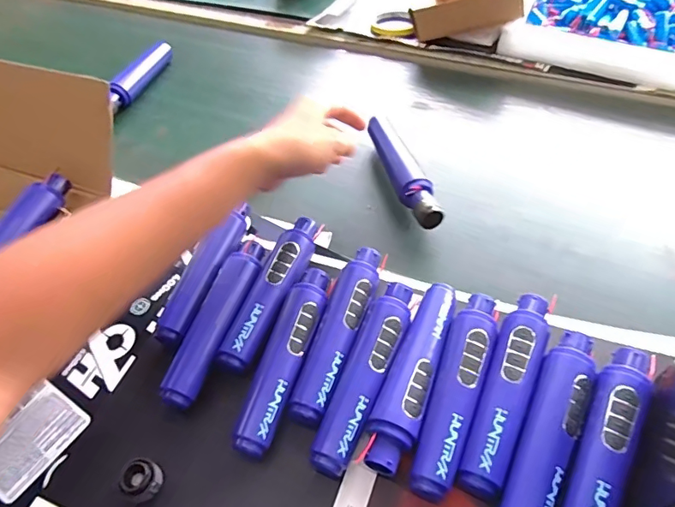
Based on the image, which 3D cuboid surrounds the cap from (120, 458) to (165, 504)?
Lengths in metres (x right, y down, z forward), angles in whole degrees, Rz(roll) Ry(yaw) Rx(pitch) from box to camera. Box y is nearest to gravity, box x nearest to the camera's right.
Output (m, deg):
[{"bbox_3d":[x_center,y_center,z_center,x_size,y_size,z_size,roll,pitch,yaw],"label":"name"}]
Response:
[{"bbox_3d":[-0.152,0.179,0.378,0.024,0.030,0.028,20,56,20],"label":"cap"}]

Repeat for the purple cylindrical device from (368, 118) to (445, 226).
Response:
[{"bbox_3d":[0.075,-0.102,0.575,0.039,0.045,0.188,-14,51,-6],"label":"purple cylindrical device"}]

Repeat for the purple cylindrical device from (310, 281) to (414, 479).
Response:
[{"bbox_3d":[0.026,0.102,0.415,0.035,0.039,0.171,17,55,18],"label":"purple cylindrical device"}]

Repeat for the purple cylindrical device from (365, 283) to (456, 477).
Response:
[{"bbox_3d":[0.067,0.101,0.412,0.037,0.037,0.174,18,55,19],"label":"purple cylindrical device"}]

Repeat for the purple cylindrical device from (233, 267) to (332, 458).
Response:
[{"bbox_3d":[-0.043,0.092,0.430,0.036,0.038,0.173,12,53,14],"label":"purple cylindrical device"}]

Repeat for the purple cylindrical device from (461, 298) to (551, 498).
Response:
[{"bbox_3d":[0.139,0.110,0.395,0.036,0.041,0.174,21,56,20],"label":"purple cylindrical device"}]

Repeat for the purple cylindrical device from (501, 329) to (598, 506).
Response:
[{"bbox_3d":[0.163,0.138,0.371,0.038,0.036,0.171,21,56,21],"label":"purple cylindrical device"}]

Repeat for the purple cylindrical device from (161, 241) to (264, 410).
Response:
[{"bbox_3d":[-0.114,0.064,0.463,0.041,0.038,0.175,13,53,15],"label":"purple cylindrical device"}]

